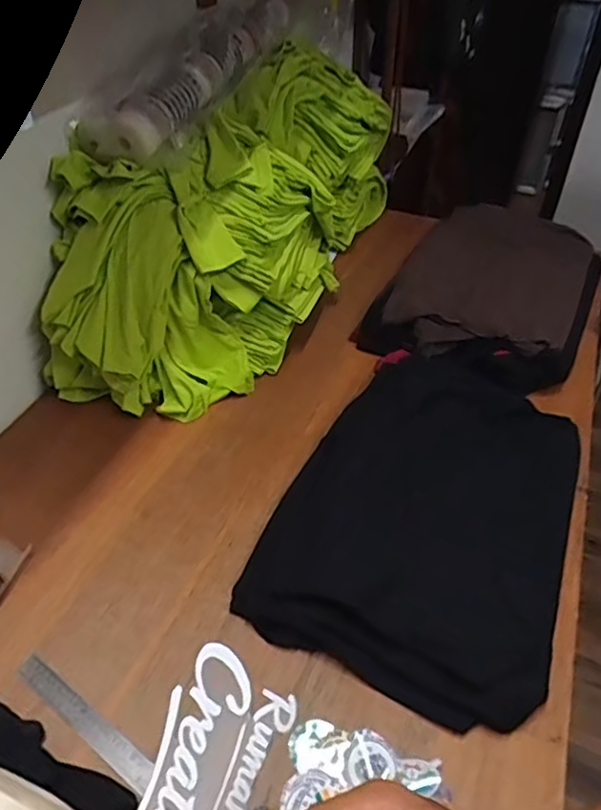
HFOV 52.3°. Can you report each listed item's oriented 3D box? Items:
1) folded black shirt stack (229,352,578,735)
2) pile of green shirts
[{"bbox_3d":[0.189,0.140,0.875,0.370,0.072,0.545,19,46,18],"label":"folded black shirt stack"},{"bbox_3d":[-0.135,-0.344,1.111,0.349,0.393,0.738,18,45,17],"label":"pile of green shirts"}]

